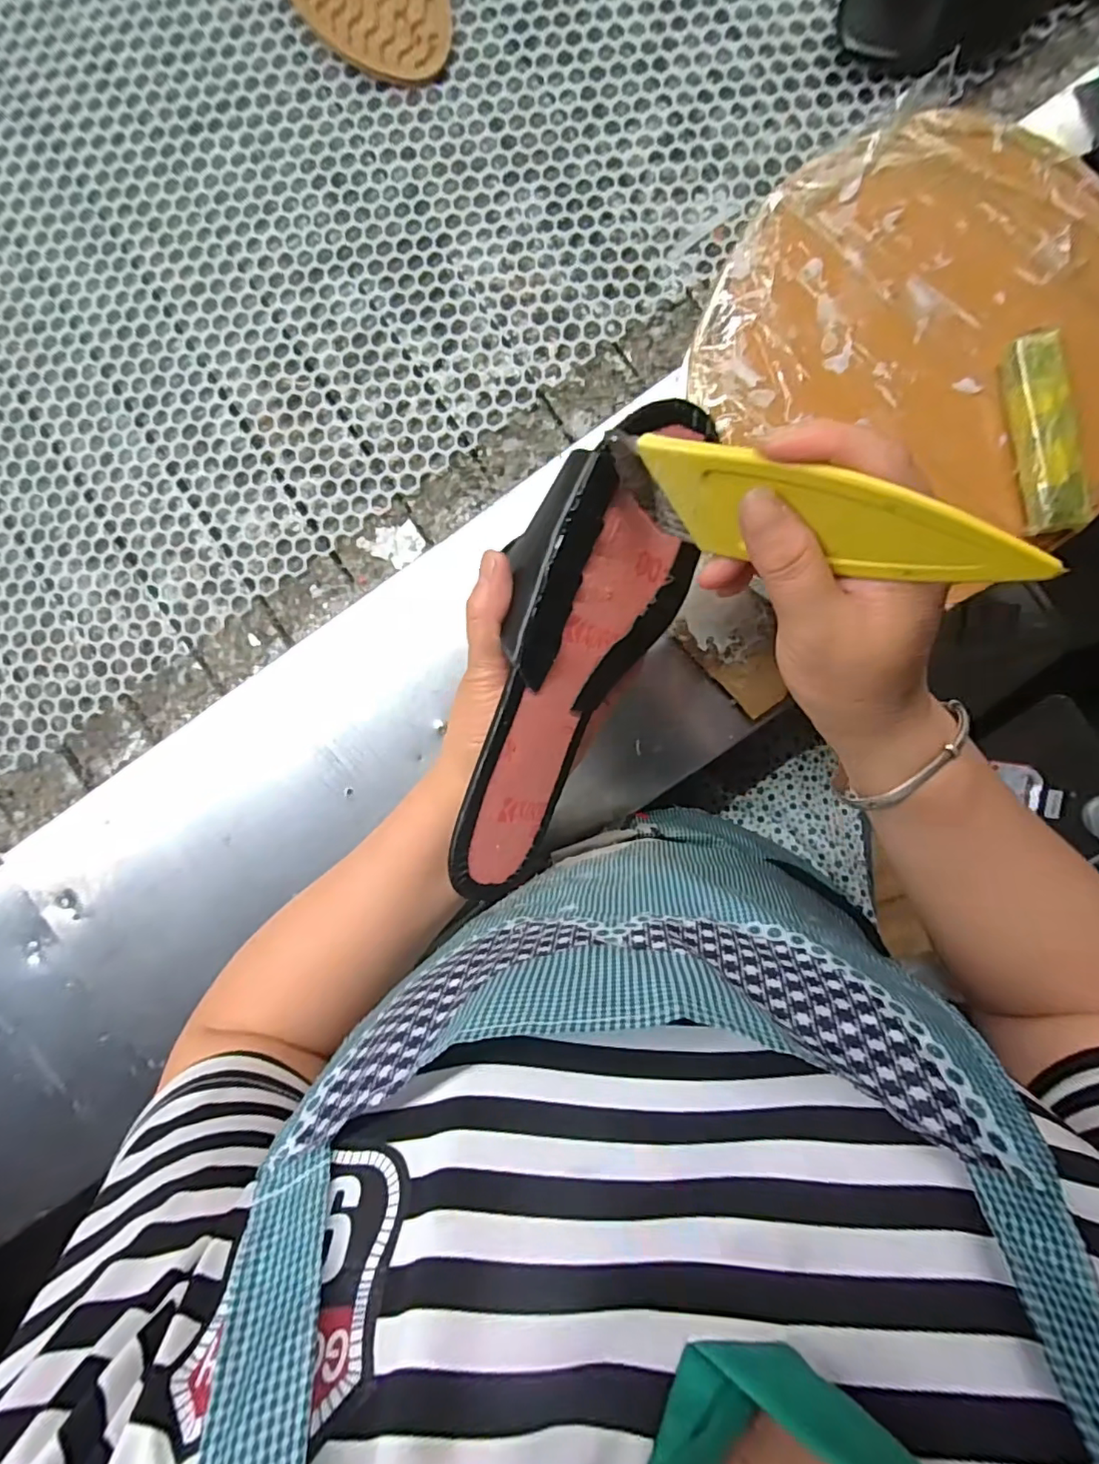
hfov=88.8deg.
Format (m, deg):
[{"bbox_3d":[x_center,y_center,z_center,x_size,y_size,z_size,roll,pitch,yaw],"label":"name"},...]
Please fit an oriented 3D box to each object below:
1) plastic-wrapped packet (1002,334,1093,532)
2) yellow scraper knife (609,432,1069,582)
[{"bbox_3d":[0.266,-0.159,0.300,0.027,0.012,0.102,-11,89,8],"label":"plastic-wrapped packet"},{"bbox_3d":[0.090,-0.078,0.202,0.146,0.046,0.005,24,66,32],"label":"yellow scraper knife"}]

